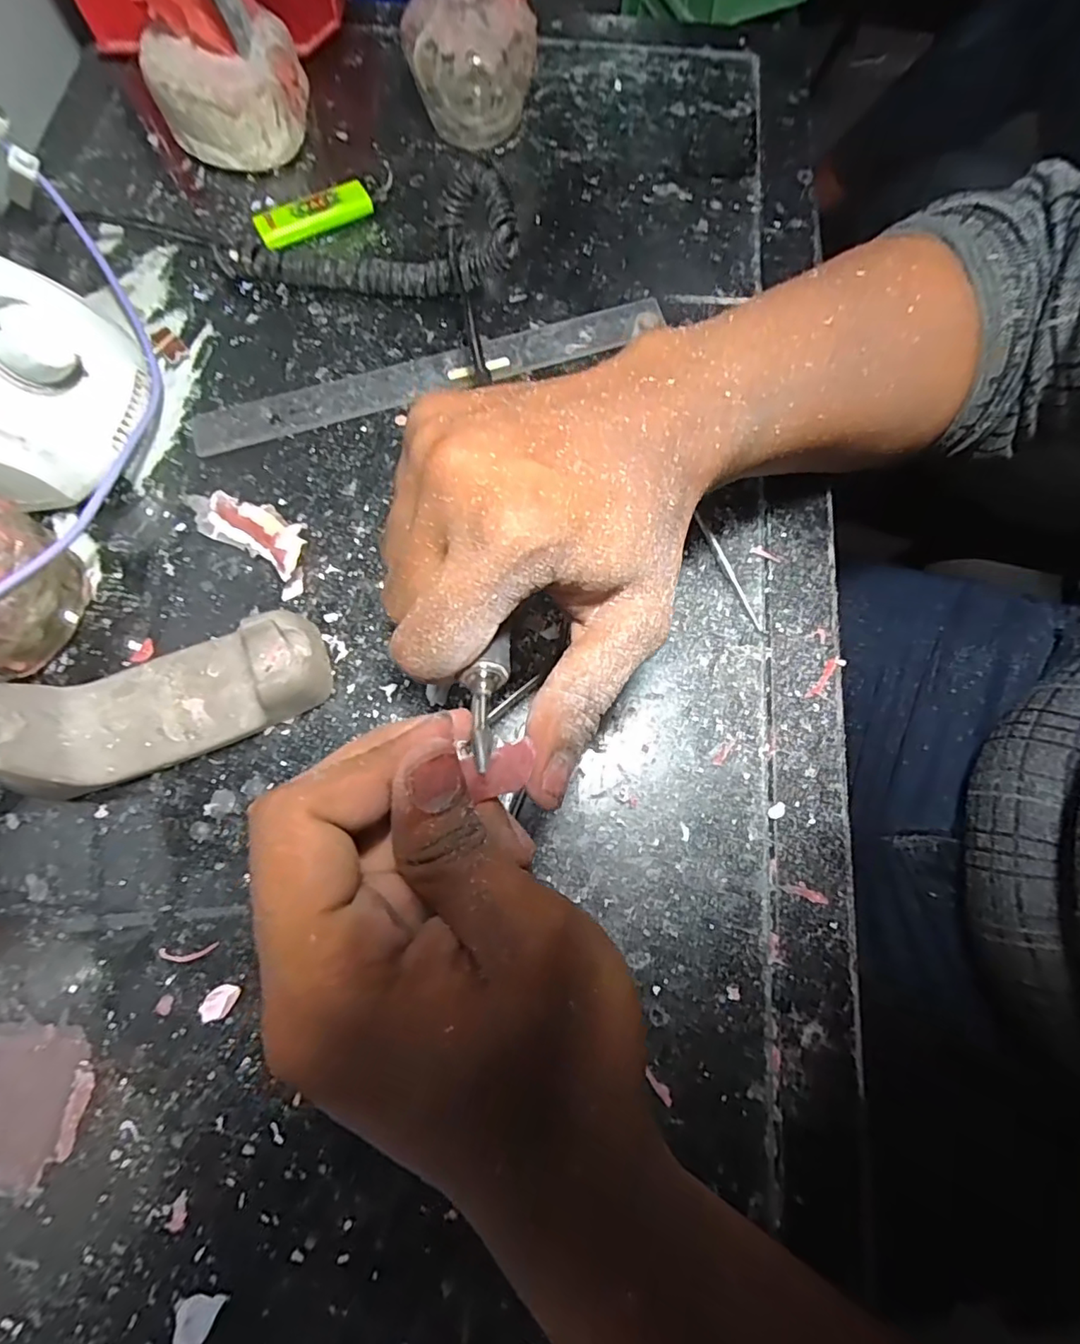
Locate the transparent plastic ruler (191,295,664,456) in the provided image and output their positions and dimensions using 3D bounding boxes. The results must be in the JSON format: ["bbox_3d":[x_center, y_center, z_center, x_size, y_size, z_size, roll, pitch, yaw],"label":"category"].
[{"bbox_3d":[-0.057,-0.163,0.308,0.257,0.004,0.029,-18,74,-5],"label":"transparent plastic ruler"}]

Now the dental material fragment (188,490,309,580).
[{"bbox_3d":[-0.138,-0.069,0.271,0.065,0.019,0.027,29,75,8],"label":"dental material fragment"}]

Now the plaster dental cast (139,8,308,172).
[{"bbox_3d":[-0.186,-0.352,0.346,0.087,0.040,0.069,-18,75,-6],"label":"plaster dental cast"}]

